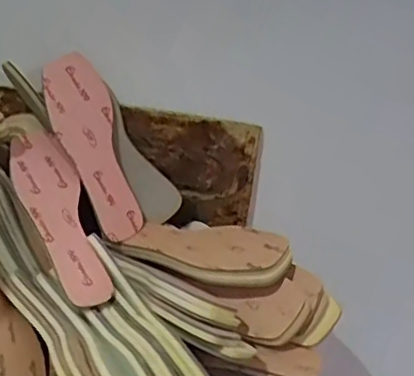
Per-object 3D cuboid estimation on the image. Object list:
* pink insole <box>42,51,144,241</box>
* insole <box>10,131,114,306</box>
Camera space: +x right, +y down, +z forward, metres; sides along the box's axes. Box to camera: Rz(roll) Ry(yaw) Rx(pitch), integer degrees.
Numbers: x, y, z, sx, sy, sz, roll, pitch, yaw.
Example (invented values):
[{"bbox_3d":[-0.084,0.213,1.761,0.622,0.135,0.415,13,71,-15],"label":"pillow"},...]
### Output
[{"bbox_3d":[-0.139,-0.048,0.781,0.074,0.226,0.011,-21,7,-22],"label":"pink insole"},{"bbox_3d":[-0.168,0.031,0.731,0.069,0.014,0.220,-14,68,-30],"label":"insole"}]

